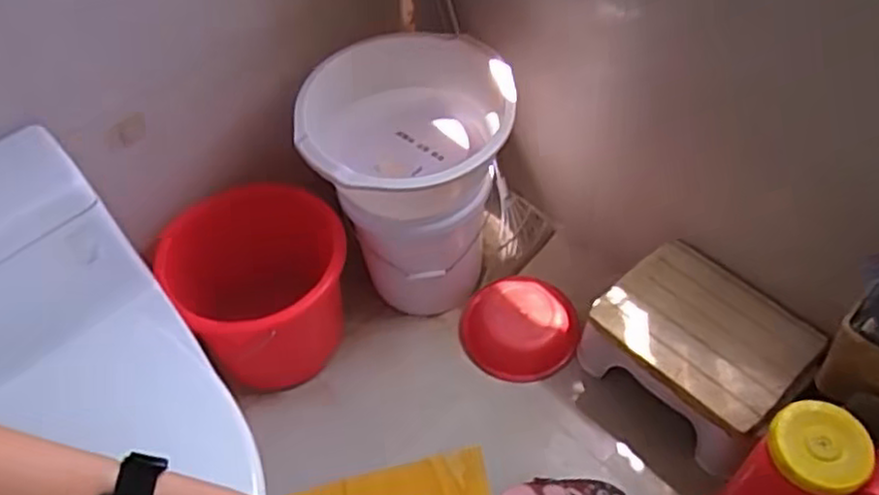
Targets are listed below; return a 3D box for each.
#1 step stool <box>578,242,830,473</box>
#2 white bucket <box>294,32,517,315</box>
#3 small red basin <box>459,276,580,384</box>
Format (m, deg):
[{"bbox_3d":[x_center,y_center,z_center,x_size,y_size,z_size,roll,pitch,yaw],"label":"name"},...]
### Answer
[{"bbox_3d":[0.489,0.202,1.421,0.268,0.212,0.373,-37,59,-22],"label":"step stool"},{"bbox_3d":[-0.050,-0.125,1.506,0.369,0.478,0.351,-2,53,2],"label":"white bucket"},{"bbox_3d":[0.174,0.169,1.589,0.254,0.099,0.229,-2,53,2],"label":"small red basin"}]

